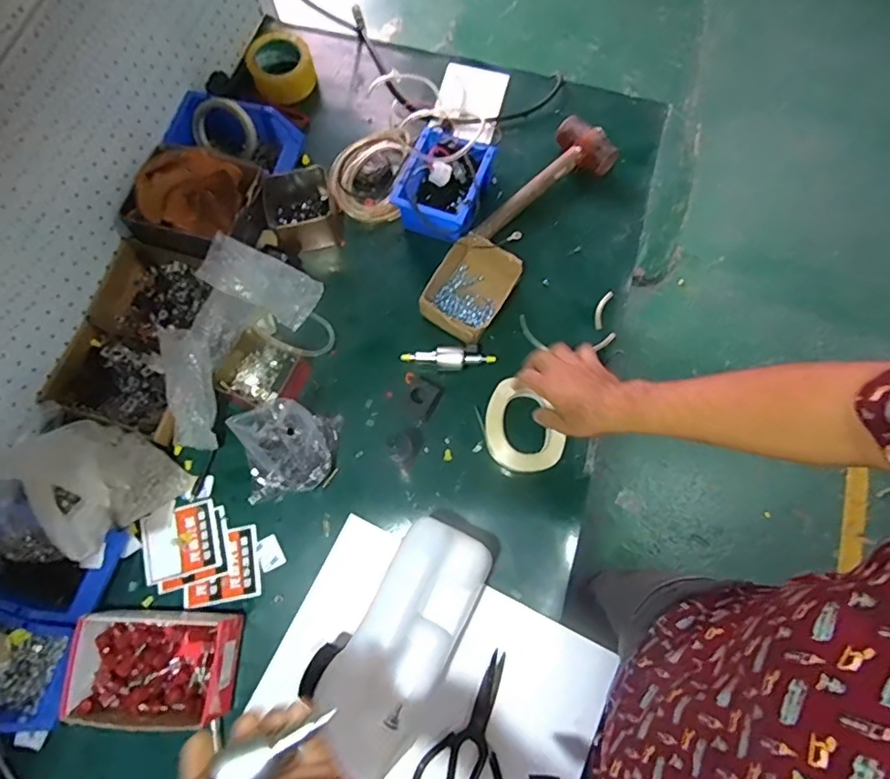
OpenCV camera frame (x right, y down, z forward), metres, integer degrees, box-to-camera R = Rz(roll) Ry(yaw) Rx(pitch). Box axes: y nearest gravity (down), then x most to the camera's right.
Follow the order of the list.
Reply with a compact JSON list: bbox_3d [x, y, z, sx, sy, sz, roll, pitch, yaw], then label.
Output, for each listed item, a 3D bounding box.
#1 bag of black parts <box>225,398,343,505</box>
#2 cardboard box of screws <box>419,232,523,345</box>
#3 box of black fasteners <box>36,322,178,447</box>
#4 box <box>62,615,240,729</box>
[{"bbox_3d":[-0.208,0.080,0.708,0.119,0.088,0.114,-4,73,0],"label":"bag of black parts"},{"bbox_3d":[0.038,-0.145,0.783,0.108,0.053,0.140,32,76,10],"label":"cardboard box of screws"},{"bbox_3d":[-0.447,-0.011,0.757,0.175,0.055,0.126,19,74,7],"label":"box of black fasteners"},{"bbox_3d":[-0.348,0.332,0.651,0.192,0.068,0.118,2,73,2],"label":"box"}]

